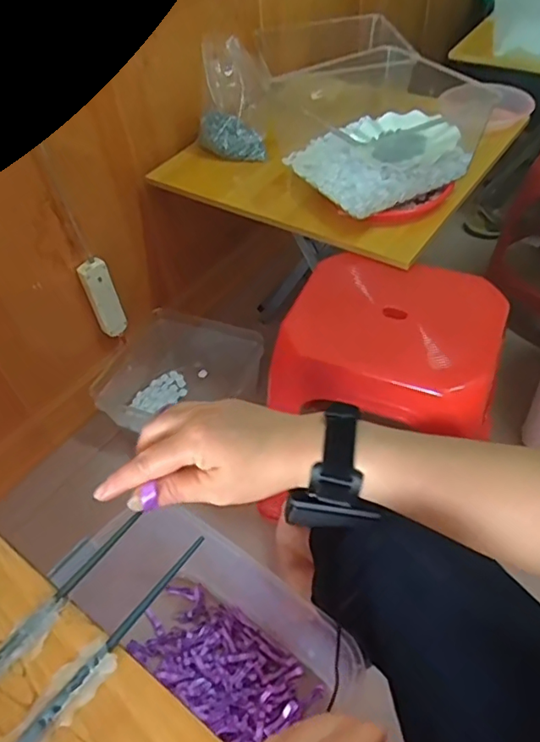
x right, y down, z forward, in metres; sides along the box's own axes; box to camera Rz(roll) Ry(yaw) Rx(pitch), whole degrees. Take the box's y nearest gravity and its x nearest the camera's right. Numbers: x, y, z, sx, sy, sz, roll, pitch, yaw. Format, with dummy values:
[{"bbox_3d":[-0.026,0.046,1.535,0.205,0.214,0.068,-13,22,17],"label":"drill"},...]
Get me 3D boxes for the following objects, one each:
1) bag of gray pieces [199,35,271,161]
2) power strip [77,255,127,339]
[{"bbox_3d":[-0.079,-0.547,1.126,0.150,0.189,0.106,-8,49,-2],"label":"bag of gray pieces"},{"bbox_3d":[-0.369,-0.162,1.229,0.064,0.196,0.037,-33,54,-22],"label":"power strip"}]

